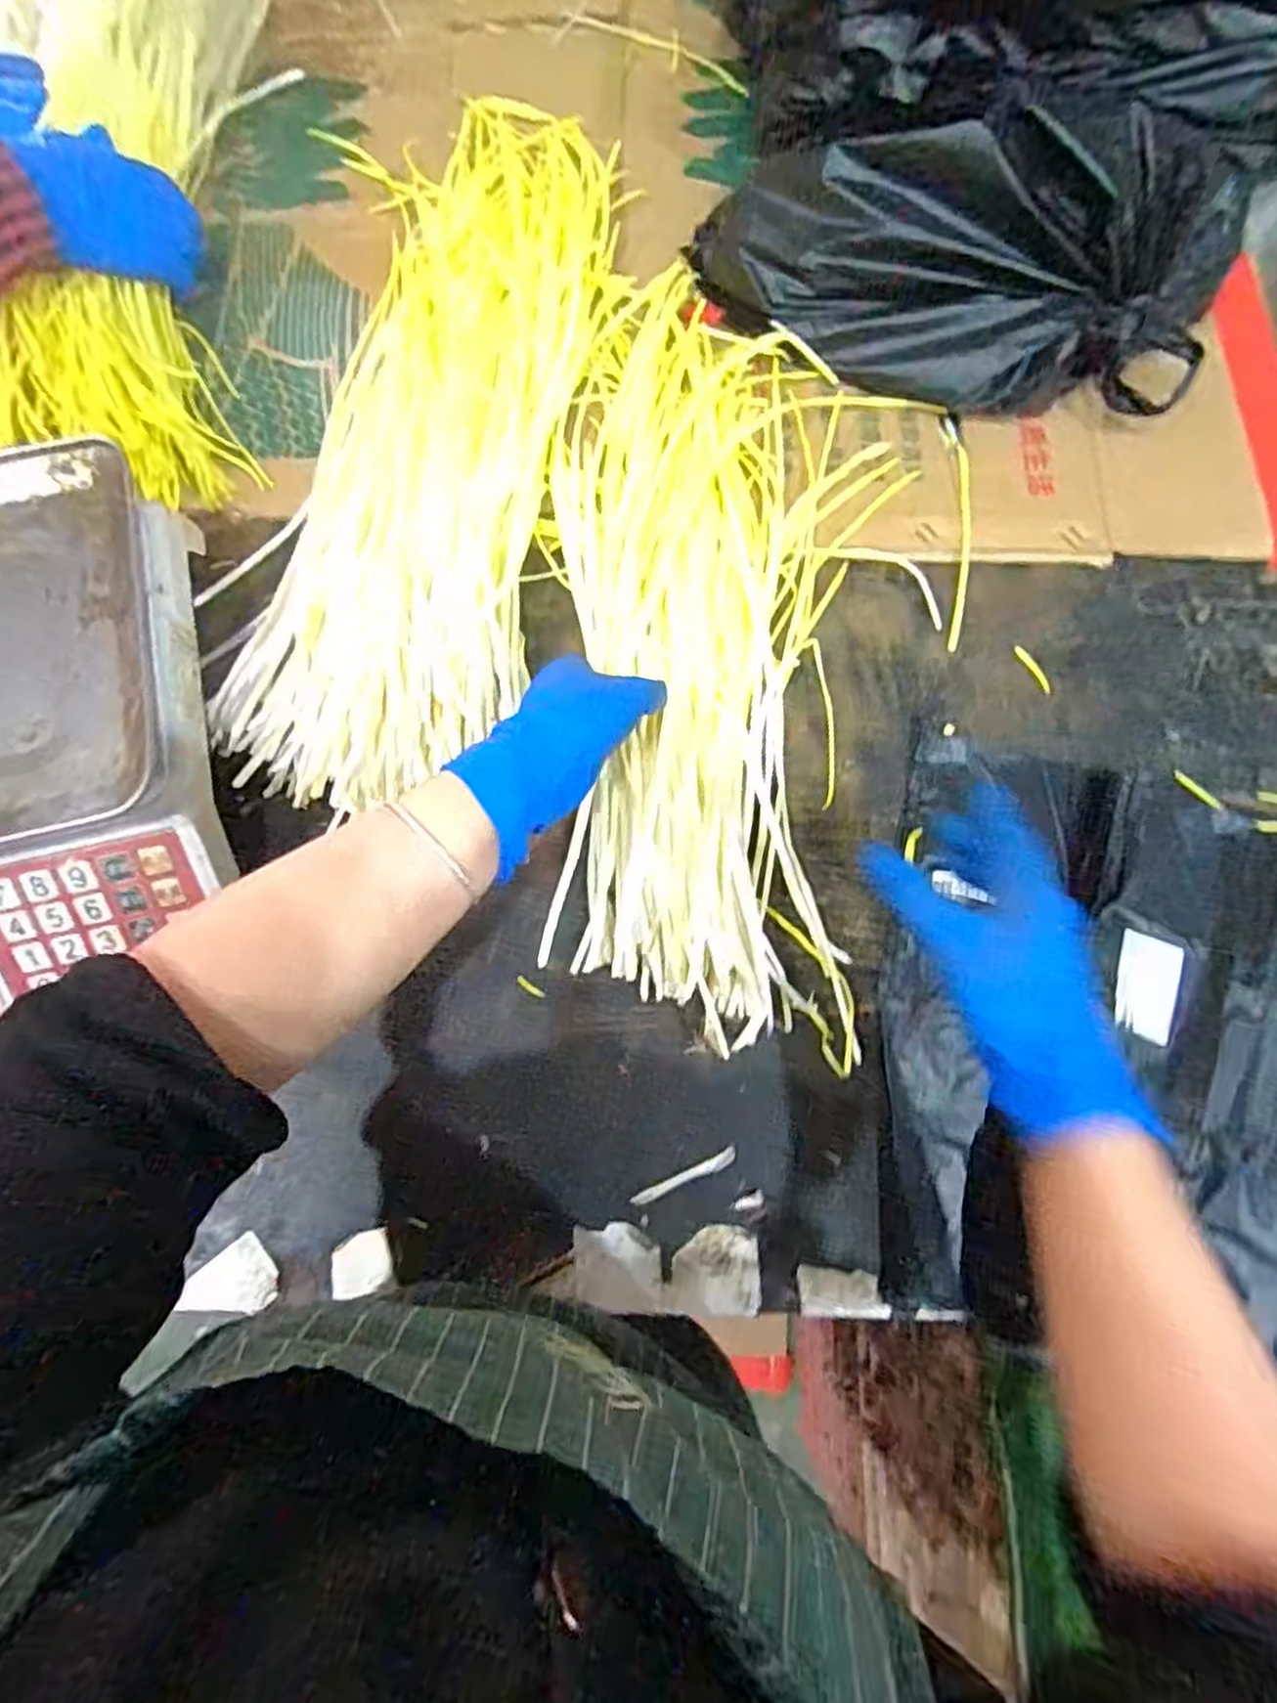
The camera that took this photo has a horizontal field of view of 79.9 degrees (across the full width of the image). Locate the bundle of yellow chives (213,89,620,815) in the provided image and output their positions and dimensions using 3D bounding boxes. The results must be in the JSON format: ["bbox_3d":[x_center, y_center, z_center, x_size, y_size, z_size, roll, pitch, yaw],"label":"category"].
[{"bbox_3d":[-0.139,-0.304,0.536,0.192,0.068,0.585,9,77,2],"label":"bundle of yellow chives"}]

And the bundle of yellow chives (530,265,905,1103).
[{"bbox_3d":[0.051,-0.148,0.515,0.208,0.039,0.531,0,77,0],"label":"bundle of yellow chives"}]

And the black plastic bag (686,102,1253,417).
[{"bbox_3d":[0.230,-0.420,0.545,0.375,0.110,0.160,8,77,2],"label":"black plastic bag"}]

